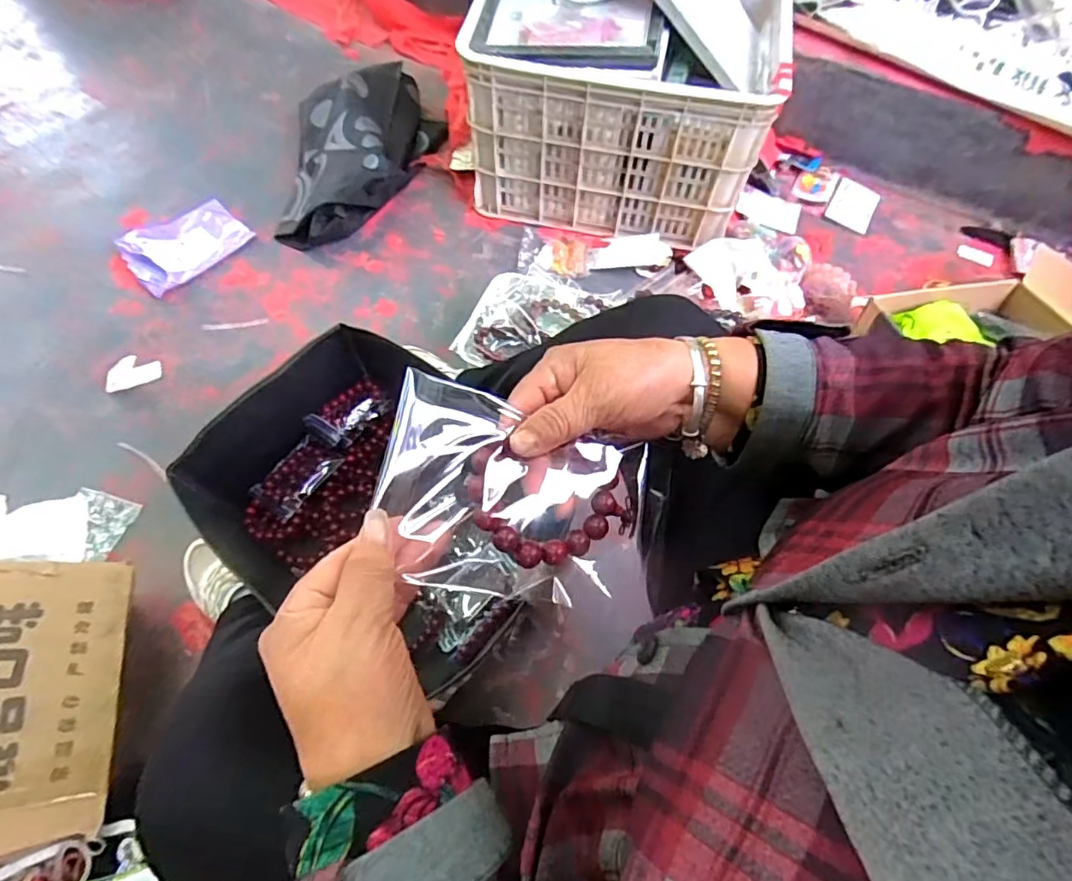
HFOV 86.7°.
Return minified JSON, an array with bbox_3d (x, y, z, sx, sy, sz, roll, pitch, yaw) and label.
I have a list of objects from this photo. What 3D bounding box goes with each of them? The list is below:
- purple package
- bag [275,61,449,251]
[{"bbox_3d":[-0.653,-0.373,1.050,0.163,0.033,0.204,42,69,18],"label":"purple package"},{"bbox_3d":[-0.343,-0.578,1.103,0.246,0.126,0.465,11,63,4],"label":"bag"}]

